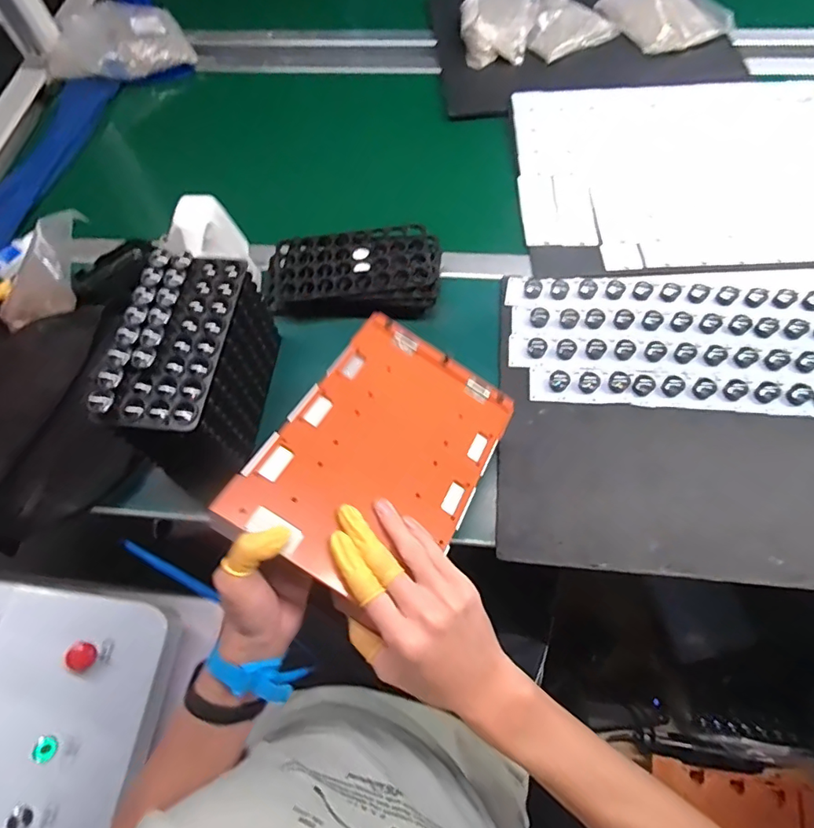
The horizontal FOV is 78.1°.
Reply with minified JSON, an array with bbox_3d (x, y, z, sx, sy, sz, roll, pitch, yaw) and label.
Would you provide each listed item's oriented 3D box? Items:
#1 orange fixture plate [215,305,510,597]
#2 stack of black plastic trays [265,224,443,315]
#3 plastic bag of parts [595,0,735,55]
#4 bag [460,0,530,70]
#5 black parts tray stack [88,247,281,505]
[{"bbox_3d":[-0.016,0.029,0.425,0.165,0.009,0.244,33,54,0],"label":"orange fixture plate"},{"bbox_3d":[-0.074,-0.176,0.650,0.231,0.046,0.124,-3,66,2],"label":"stack of black plastic trays"},{"bbox_3d":[0.445,-0.689,0.858,0.175,0.028,0.173,-19,66,-5],"label":"plastic bag of parts"},{"bbox_3d":[0.150,-0.674,0.857,0.117,0.054,0.177,3,66,5],"label":"bag"},{"bbox_3d":[-0.219,-0.052,0.537,0.094,0.146,0.192,5,66,6],"label":"black parts tray stack"}]

